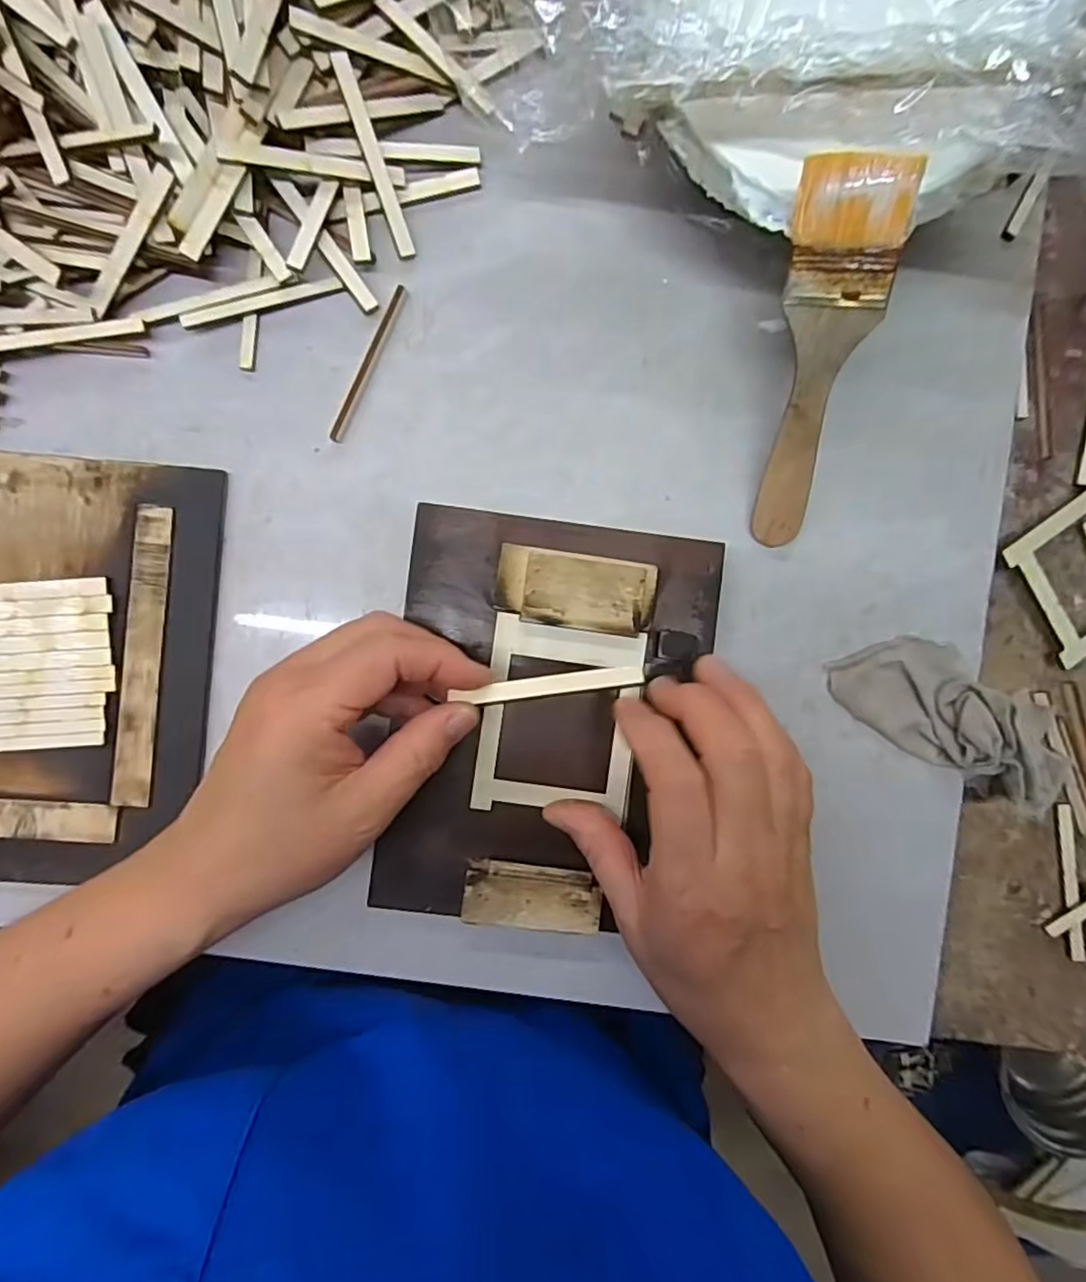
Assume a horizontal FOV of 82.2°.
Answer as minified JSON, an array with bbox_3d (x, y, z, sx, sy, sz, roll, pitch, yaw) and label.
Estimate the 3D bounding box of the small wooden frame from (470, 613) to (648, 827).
[{"bbox_3d":[0.008,0.036,0.289,0.071,0.006,0.087,7,89,-4],"label":"small wooden frame"}]

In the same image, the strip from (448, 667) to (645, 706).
[{"bbox_3d":[0.002,0.018,0.251,0.077,0.005,0.008,-8,91,9],"label":"strip"}]

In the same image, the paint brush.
[{"bbox_3d":[0.117,-0.116,0.268,0.040,0.013,0.150,1,119,-5],"label":"paint brush"}]

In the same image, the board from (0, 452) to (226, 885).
[{"bbox_3d":[-0.236,0.011,0.286,0.158,0.009,0.192,4,90,-3],"label":"board"}]

